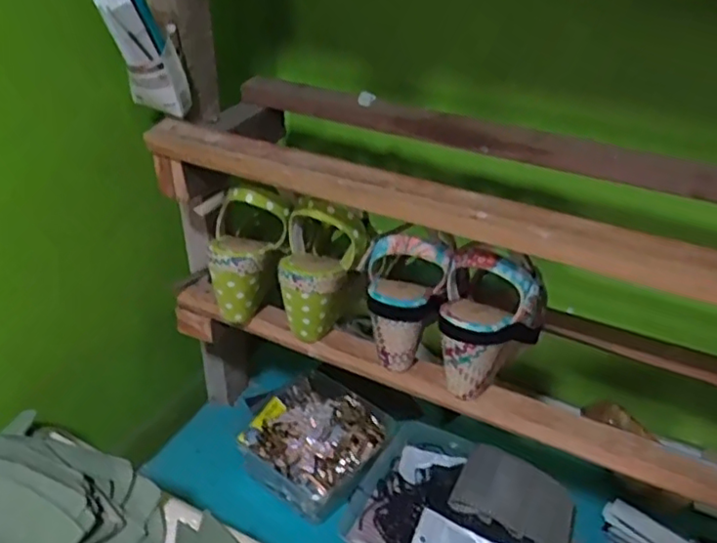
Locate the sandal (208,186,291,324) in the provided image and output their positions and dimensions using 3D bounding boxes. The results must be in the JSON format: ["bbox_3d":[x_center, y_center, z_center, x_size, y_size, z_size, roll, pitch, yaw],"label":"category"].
[{"bbox_3d":[-0.128,-0.018,0.663,0.092,0.150,0.077,19,14,23],"label":"sandal"}]

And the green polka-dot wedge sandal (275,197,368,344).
[{"bbox_3d":[-0.050,-0.002,0.628,0.082,0.144,0.059,22,12,27],"label":"green polka-dot wedge sandal"}]

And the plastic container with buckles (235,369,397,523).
[{"bbox_3d":[-0.056,0.211,0.801,0.163,0.066,0.158,23,38,27],"label":"plastic container with buckles"}]

